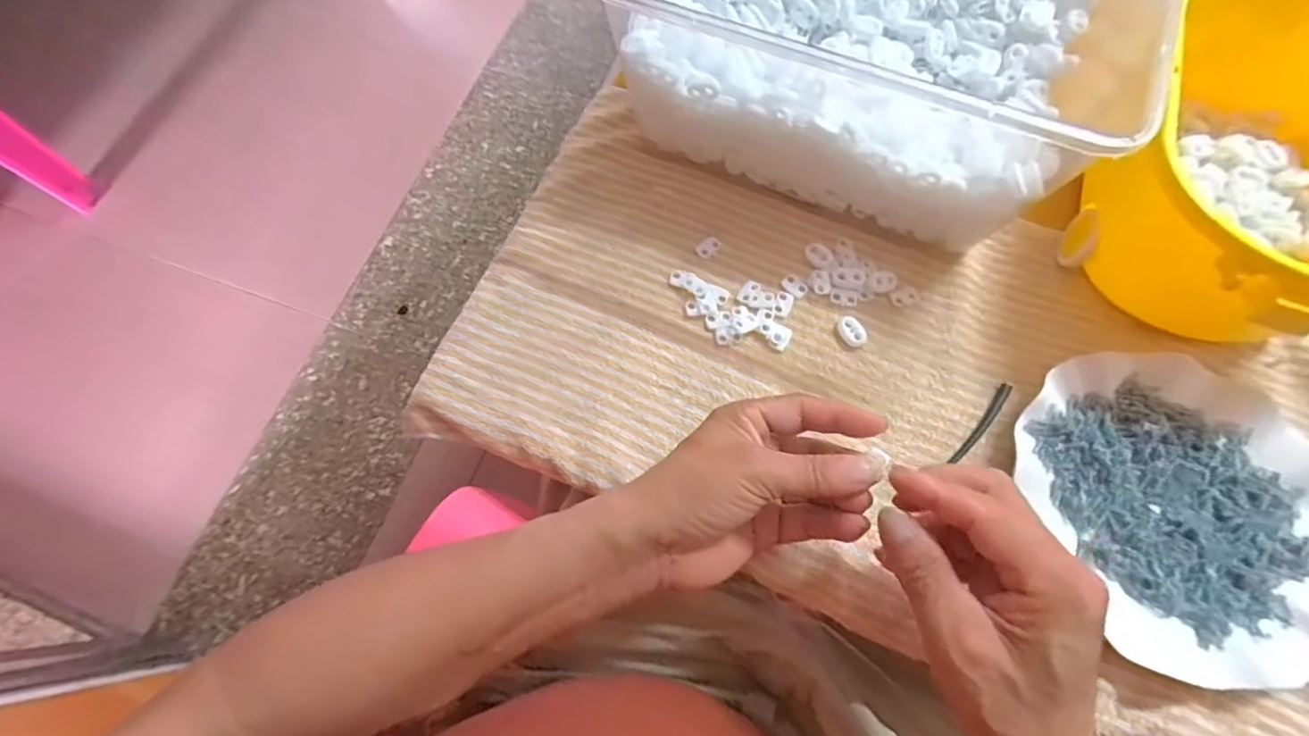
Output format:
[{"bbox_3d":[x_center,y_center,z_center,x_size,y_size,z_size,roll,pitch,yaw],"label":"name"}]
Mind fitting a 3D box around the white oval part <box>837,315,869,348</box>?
[{"bbox_3d":[0.135,-0.025,0.382,0.016,0.006,0.023,-30,73,-10],"label":"white oval part"}]

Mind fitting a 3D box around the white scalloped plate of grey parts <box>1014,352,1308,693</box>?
[{"bbox_3d":[0.313,0.080,0.331,0.159,0.025,0.186,-23,71,-7],"label":"white scalloped plate of grey parts"}]

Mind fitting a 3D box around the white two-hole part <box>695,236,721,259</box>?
[{"bbox_3d":[0.040,-0.088,0.408,0.013,0.004,0.019,43,76,14],"label":"white two-hole part"}]

